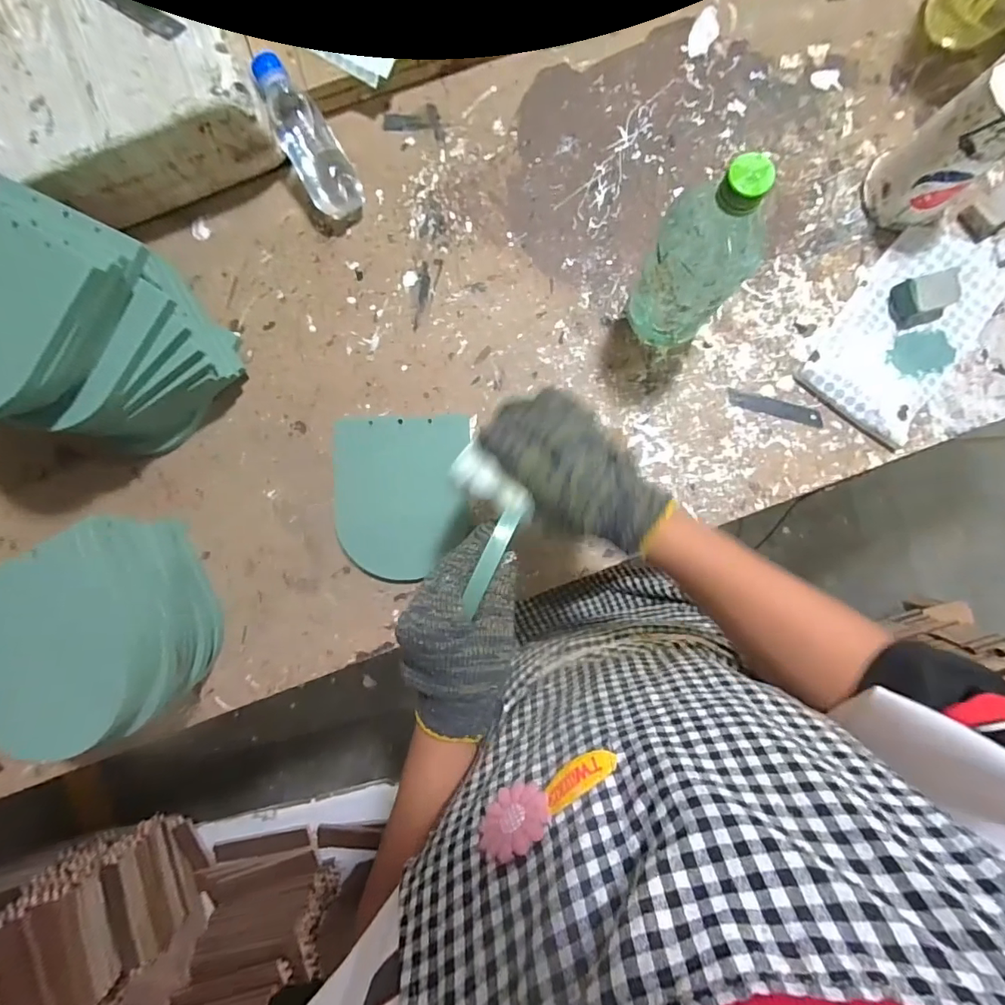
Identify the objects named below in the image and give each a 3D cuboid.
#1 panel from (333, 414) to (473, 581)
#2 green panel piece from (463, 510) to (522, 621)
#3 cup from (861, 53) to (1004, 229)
[{"bbox_3d":[-0.107,-0.007,0.519,0.140,0.008,0.171,-1,92,-5],"label":"panel"},{"bbox_3d":[-0.008,0.040,0.329,0.012,0.005,0.074,24,88,2],"label":"green panel piece"},{"bbox_3d":[0.409,-0.321,0.440,0.073,0.126,0.071,0,89,2],"label":"cup"}]

